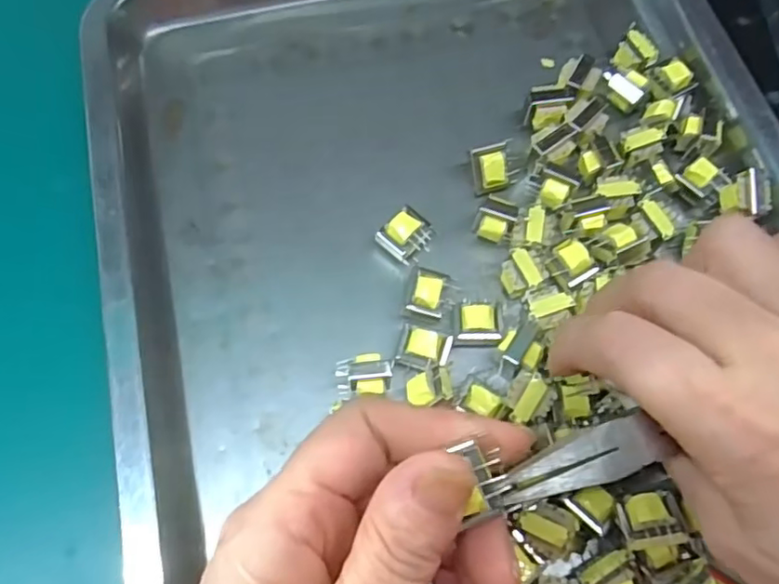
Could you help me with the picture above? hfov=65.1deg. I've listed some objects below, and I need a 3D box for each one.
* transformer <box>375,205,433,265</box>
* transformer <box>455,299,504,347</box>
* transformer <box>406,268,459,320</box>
[{"bbox_3d":[0.007,-0.024,0.260,0.018,0.016,0.021,34,71,11],"label":"transformer"},{"bbox_3d":[0.036,0.013,0.244,0.017,0.010,0.016,2,68,-1],"label":"transformer"},{"bbox_3d":[0.017,0.002,0.251,0.017,0.015,0.020,15,68,4],"label":"transformer"}]

